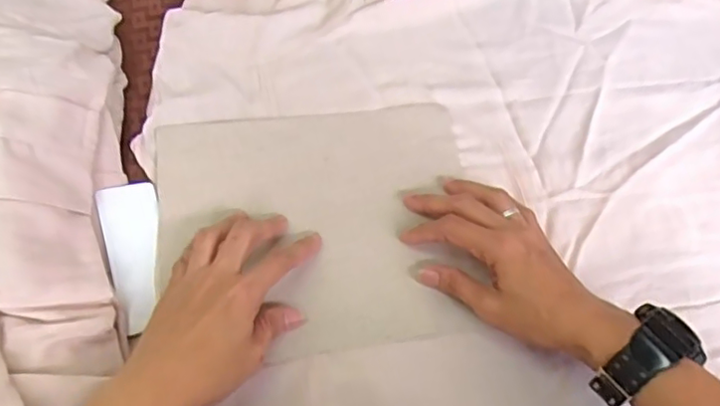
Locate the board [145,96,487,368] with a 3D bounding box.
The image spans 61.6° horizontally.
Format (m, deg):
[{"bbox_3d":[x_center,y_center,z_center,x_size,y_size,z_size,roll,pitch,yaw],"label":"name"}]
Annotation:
[{"bbox_3d":[-0.034,0.016,0.488,0.248,0.010,0.206,-6,63,-6],"label":"board"}]

